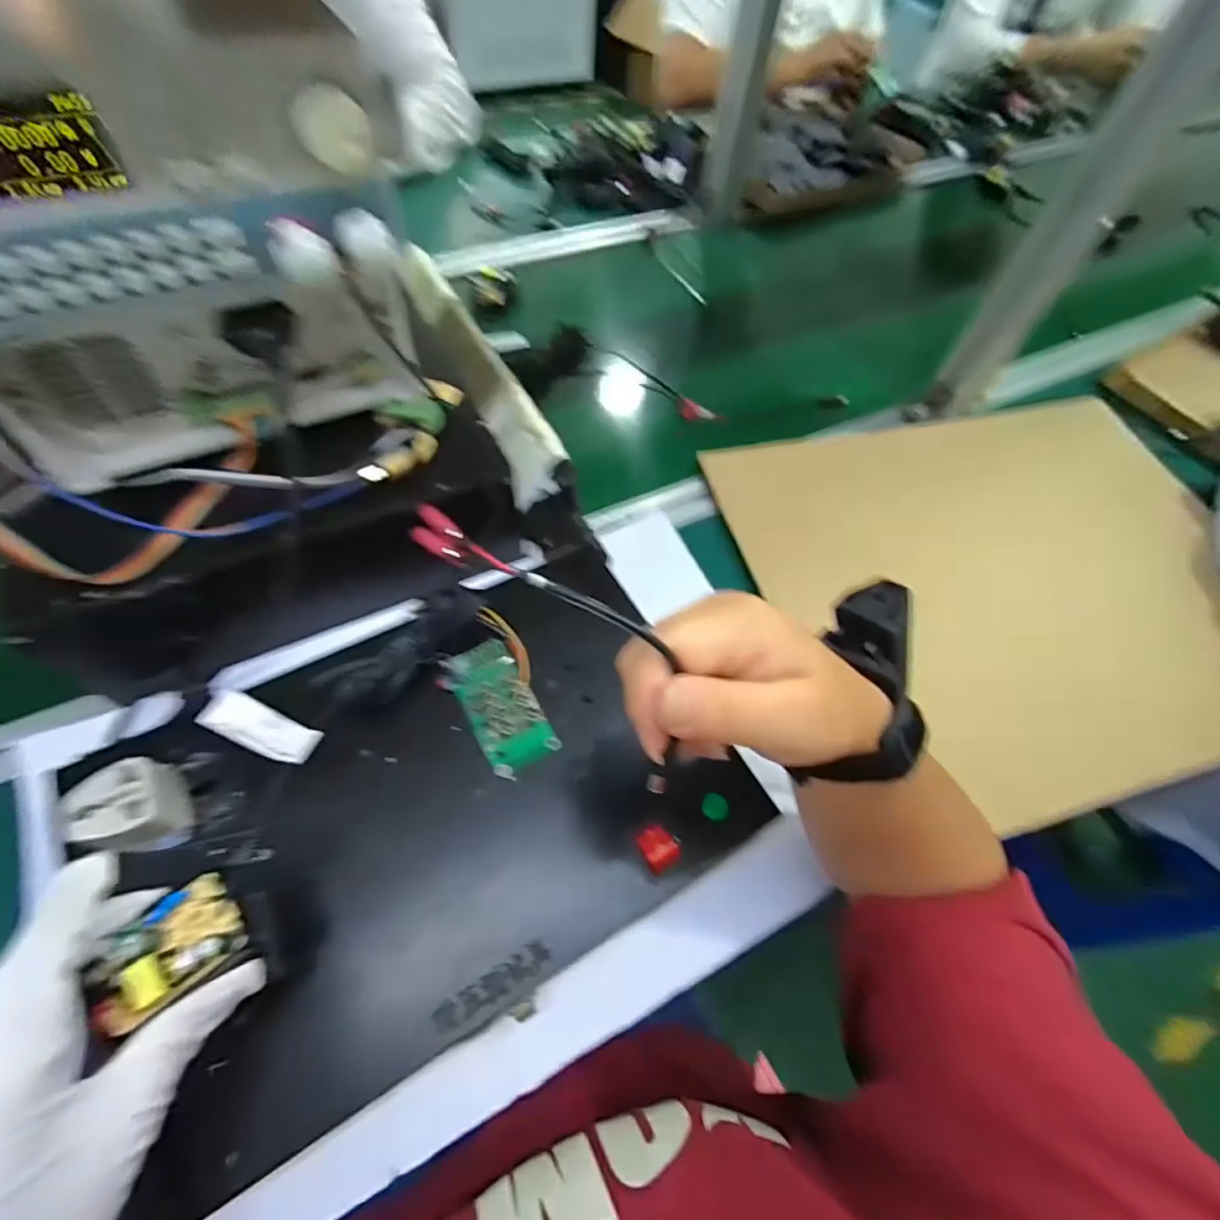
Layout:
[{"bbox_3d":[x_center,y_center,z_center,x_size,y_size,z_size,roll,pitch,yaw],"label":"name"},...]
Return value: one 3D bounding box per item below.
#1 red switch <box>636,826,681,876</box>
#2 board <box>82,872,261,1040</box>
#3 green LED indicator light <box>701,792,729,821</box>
[{"bbox_3d":[0.028,0.133,0.317,0.020,0.006,0.023,-23,61,-18],"label":"red switch"},{"bbox_3d":[-0.176,0.135,0.227,0.048,0.015,0.037,-25,61,-34],"label":"board"},{"bbox_3d":[0.061,0.114,0.326,0.014,0.007,0.012,28,59,14],"label":"green LED indicator light"}]

